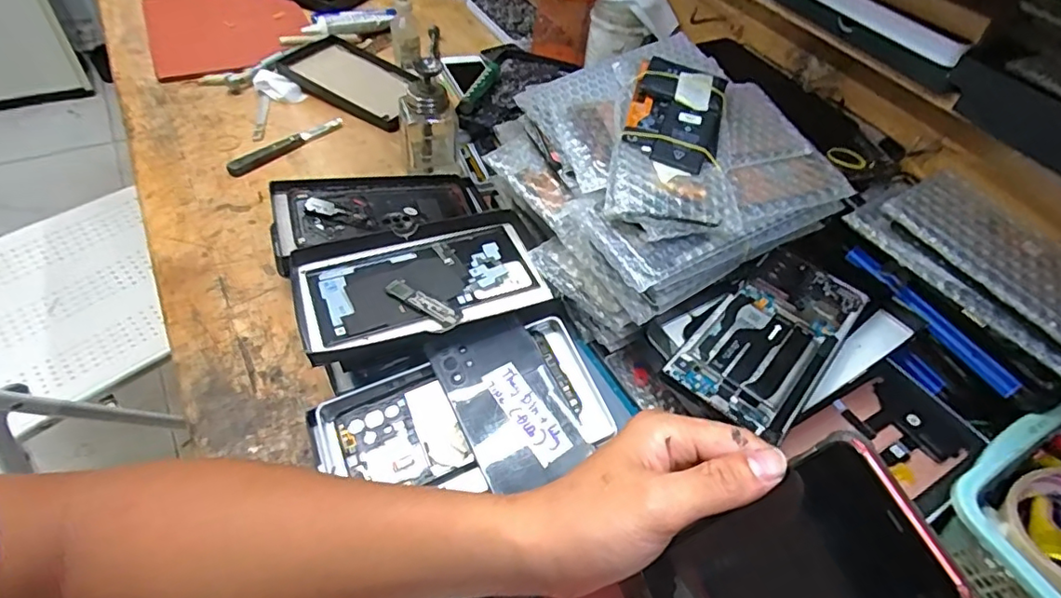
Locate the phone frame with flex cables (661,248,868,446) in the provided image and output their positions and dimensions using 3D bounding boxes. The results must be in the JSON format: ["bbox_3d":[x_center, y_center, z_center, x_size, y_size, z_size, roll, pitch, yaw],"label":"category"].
[{"bbox_3d":[0.160,0.022,0.372,0.075,0.010,0.157,35,54,22],"label":"phone frame with flex cables"}]

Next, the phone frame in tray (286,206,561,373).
[{"bbox_3d":[-0.083,-0.011,0.430,0.180,0.018,0.108,-14,52,-18],"label":"phone frame in tray"}]

